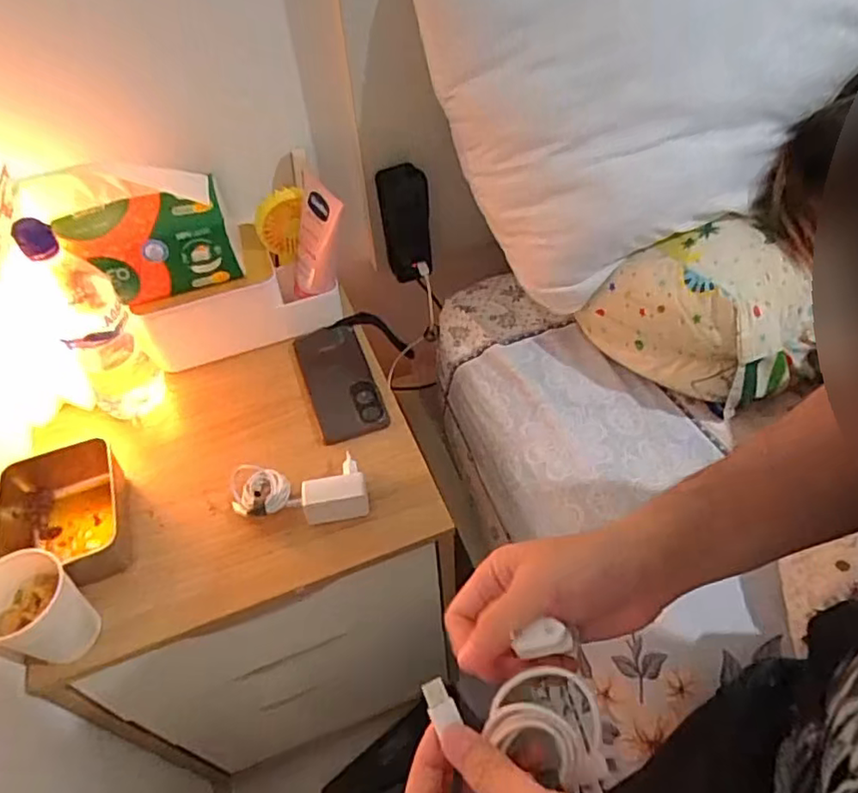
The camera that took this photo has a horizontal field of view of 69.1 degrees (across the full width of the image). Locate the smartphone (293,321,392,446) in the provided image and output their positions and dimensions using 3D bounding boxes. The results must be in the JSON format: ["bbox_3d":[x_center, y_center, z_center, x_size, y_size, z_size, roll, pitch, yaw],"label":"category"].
[{"bbox_3d":[-0.105,-0.023,0.726,0.075,0.015,0.171,-17,51,-10],"label":"smartphone"}]

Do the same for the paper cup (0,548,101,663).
[{"bbox_3d":[-0.326,0.176,0.518,0.070,0.096,0.066,-2,50,2],"label":"paper cup"}]

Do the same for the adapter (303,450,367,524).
[{"bbox_3d":[-0.093,0.091,0.618,0.061,0.039,0.060,-9,51,-4],"label":"adapter"}]

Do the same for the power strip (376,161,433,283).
[{"bbox_3d":[-0.029,-0.214,0.783,0.059,0.149,0.028,-5,50,0],"label":"power strip"}]

